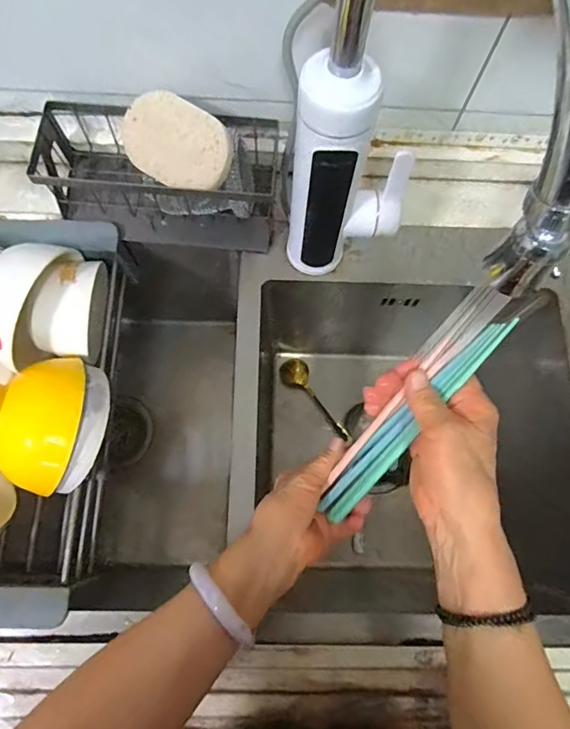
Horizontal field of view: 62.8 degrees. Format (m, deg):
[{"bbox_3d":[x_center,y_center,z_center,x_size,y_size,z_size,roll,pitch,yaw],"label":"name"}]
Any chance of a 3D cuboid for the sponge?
[{"bbox_3d":[-0.102,-0.213,0.456,0.112,0.024,0.074,28,106,9],"label":"sponge"}]

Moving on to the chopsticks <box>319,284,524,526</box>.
[{"bbox_3d":[0.091,0.041,0.361,0.034,0.224,0.026,35,31,9],"label":"chopsticks"}]

